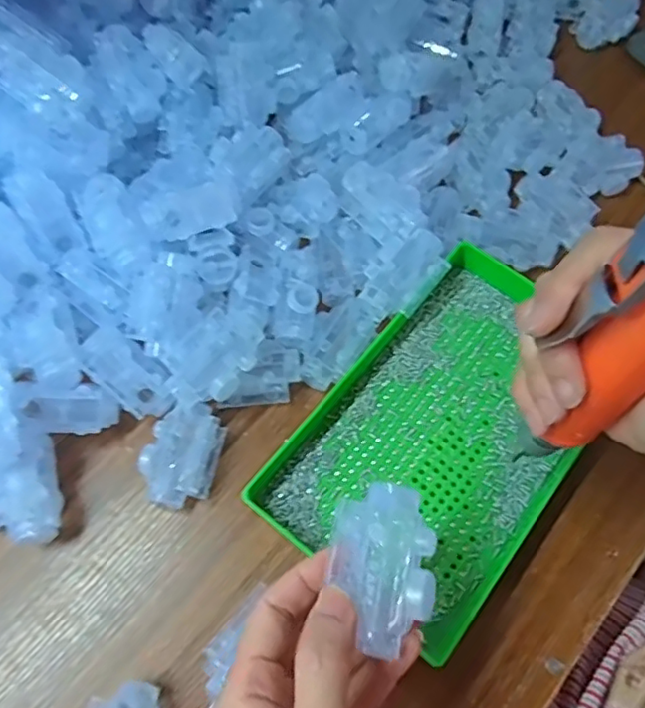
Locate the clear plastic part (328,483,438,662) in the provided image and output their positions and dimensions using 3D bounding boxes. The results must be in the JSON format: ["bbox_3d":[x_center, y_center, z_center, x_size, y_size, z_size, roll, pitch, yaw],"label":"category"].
[{"bbox_3d":[0.026,0.091,0.252,0.042,0.012,0.066,5,69,0],"label":"clear plastic part"}]

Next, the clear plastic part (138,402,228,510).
[{"bbox_3d":[-0.095,0.068,0.391,0.047,0.027,0.067,12,69,2],"label":"clear plastic part"}]

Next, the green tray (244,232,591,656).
[{"bbox_3d":[0.085,0.047,0.388,0.152,0.027,0.238,38,72,12],"label":"green tray"}]

